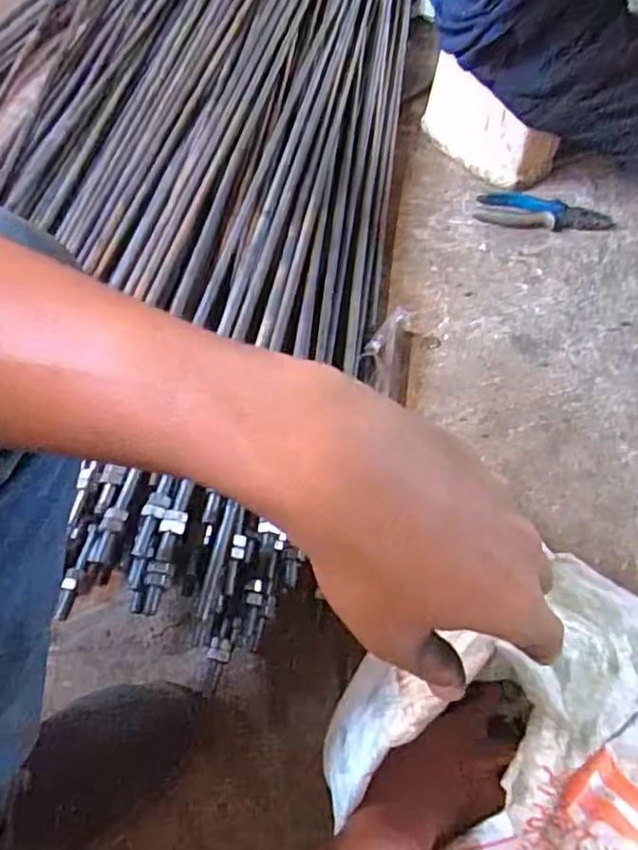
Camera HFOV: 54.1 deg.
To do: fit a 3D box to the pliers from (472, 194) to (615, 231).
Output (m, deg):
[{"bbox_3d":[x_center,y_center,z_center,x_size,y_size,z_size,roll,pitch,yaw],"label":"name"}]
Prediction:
[{"bbox_3d":[0.302,-0.282,0.836,0.175,0.016,0.061,13,61,8],"label":"pliers"}]

